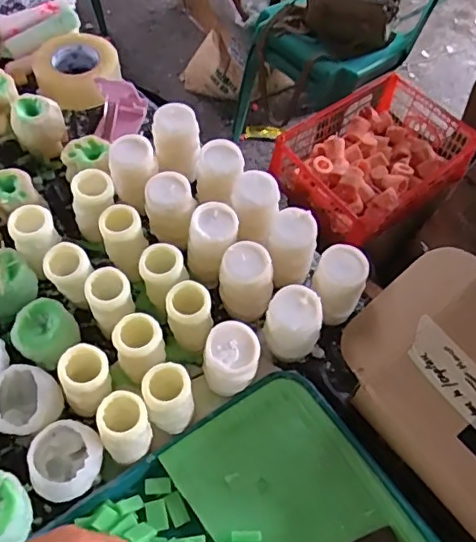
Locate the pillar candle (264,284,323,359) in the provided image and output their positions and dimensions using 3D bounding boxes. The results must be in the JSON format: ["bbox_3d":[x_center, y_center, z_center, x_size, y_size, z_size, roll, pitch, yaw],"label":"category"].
[{"bbox_3d":[0.064,0.066,0.670,0.065,0.092,0.060,2,58,-2],"label":"pillar candle"}]

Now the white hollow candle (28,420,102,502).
[{"bbox_3d":[-0.181,0.204,0.598,0.068,0.058,0.075,2,58,-2],"label":"white hollow candle"}]

